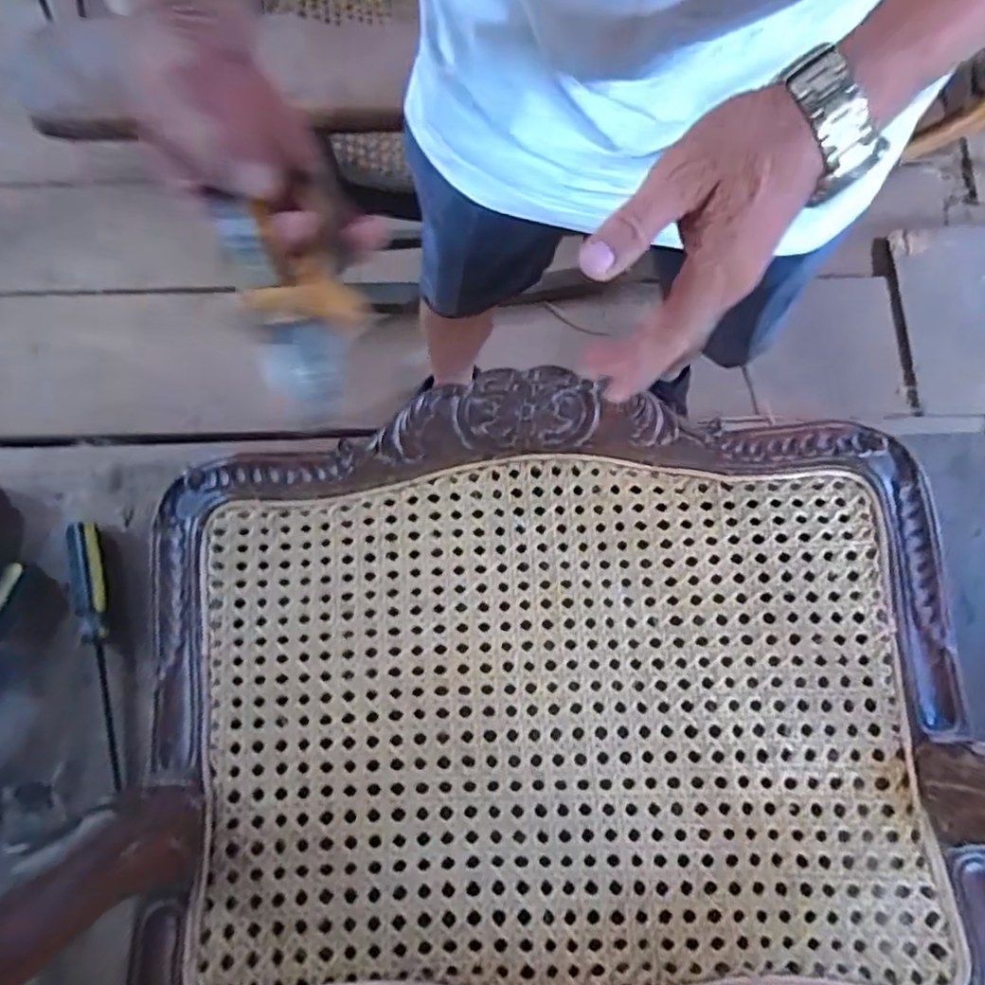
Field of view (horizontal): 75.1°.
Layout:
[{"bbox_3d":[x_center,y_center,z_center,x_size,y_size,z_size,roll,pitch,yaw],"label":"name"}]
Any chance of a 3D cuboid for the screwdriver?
[{"bbox_3d":[-0.282,0.113,0.456,0.026,0.018,0.186,-15,79,-2],"label":"screwdriver"}]

